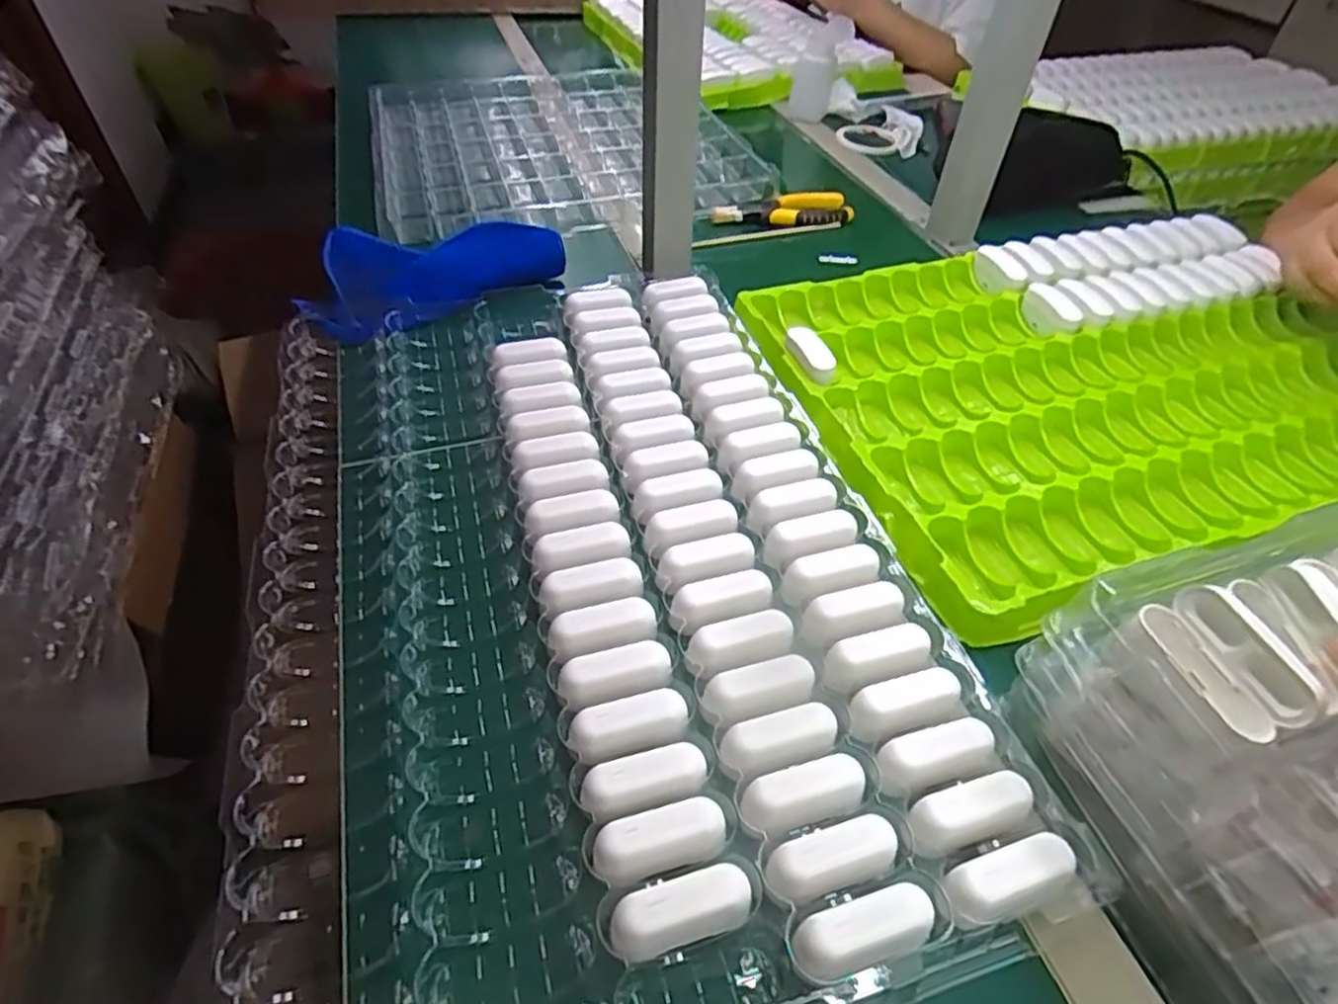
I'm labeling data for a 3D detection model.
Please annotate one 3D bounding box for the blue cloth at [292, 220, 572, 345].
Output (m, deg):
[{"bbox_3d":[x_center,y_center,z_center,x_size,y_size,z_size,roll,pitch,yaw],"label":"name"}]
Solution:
[{"bbox_3d":[-0.225,-0.227,0.679,0.240,0.033,0.159,-17,49,-15],"label":"blue cloth"}]

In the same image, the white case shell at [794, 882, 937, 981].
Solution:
[{"bbox_3d":[0.086,0.192,0.309,0.063,0.028,0.024,-13,48,-12],"label":"white case shell"}]

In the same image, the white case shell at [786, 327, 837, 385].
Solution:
[{"bbox_3d":[0.119,-0.126,0.585,0.019,0.023,0.059,-22,64,-19],"label":"white case shell"}]

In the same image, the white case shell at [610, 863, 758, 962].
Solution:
[{"bbox_3d":[0.005,0.185,0.312,0.063,0.024,0.024,-13,48,-12],"label":"white case shell"}]

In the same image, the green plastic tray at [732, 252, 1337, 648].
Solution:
[{"bbox_3d":[0.374,-0.118,0.614,0.556,0.035,0.391,-15,49,-16],"label":"green plastic tray"}]

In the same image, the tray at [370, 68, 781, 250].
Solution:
[{"bbox_3d":[-0.155,-0.486,0.920,0.435,0.025,0.463,-13,48,-14],"label":"tray"}]

